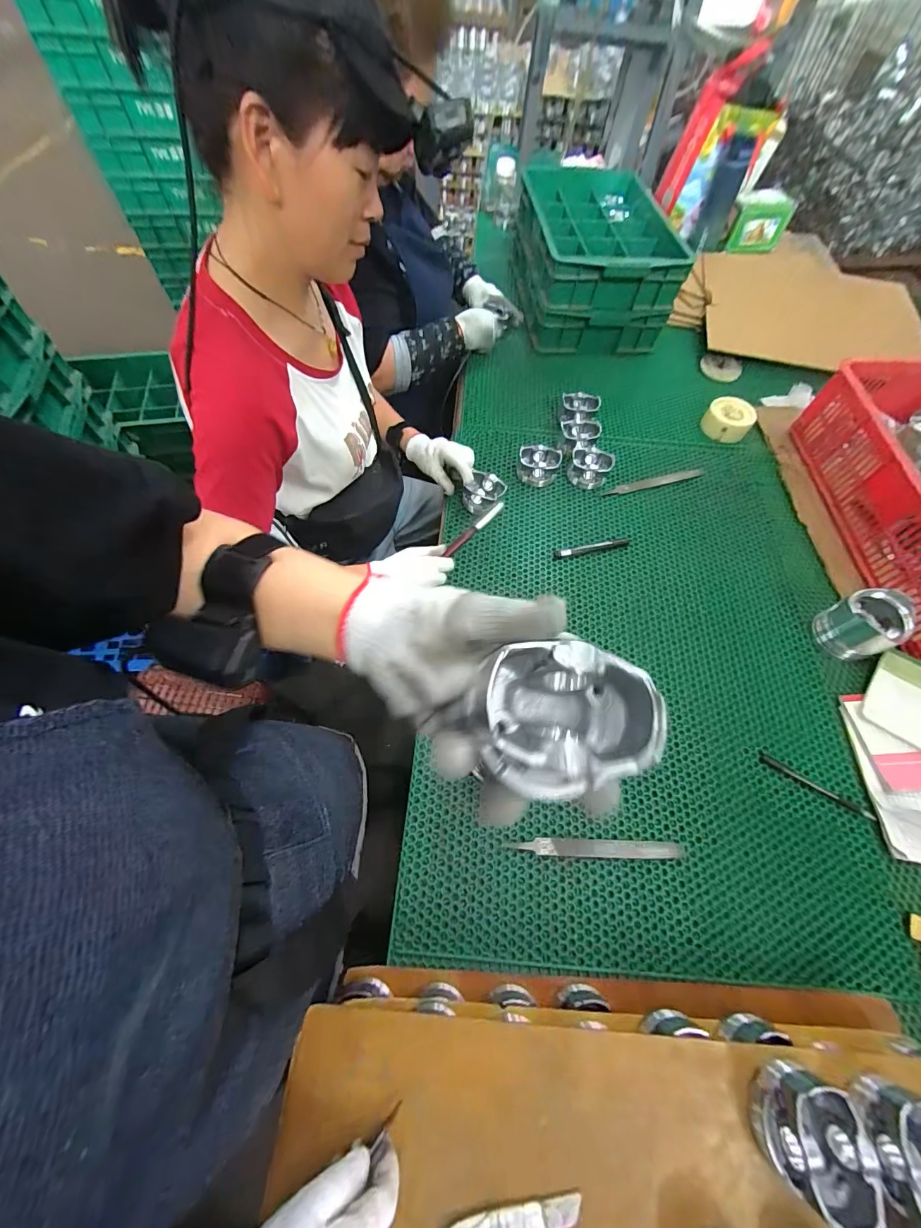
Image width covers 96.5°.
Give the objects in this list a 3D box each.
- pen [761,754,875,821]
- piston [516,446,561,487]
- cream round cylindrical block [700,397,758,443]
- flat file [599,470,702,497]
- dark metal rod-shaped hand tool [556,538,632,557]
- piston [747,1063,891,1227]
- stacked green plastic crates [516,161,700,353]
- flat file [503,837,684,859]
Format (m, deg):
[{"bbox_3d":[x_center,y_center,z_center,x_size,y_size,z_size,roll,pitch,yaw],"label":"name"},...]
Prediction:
[{"bbox_3d":[0.512,0.248,0.591,0.148,0.007,0.012,31,66,12],"label":"pen"},{"bbox_3d":[0.157,-0.297,0.831,0.080,0.045,0.072,8,63,1],"label":"piston"},{"bbox_3d":[0.597,-0.434,0.915,0.100,0.048,0.091,1,63,-2],"label":"cream round cylindrical block"},{"bbox_3d":[0.394,-0.270,0.850,0.225,0.004,0.019,-14,73,-6],"label":"flat file"},{"bbox_3d":[0.249,-0.125,0.769,0.145,0.009,0.018,-9,64,-7],"label":"dark metal rod-shaped hand tool"},{"bbox_3d":[0.295,0.435,0.340,0.074,0.053,0.075,1,63,-2],"label":"piston"},{"bbox_3d":[0.329,-0.928,1.072,0.341,0.191,0.509,-1,63,-3],"label":"stacked green plastic crates"},{"bbox_3d":[0.179,0.311,0.544,0.229,0.009,0.021,2,63,-2],"label":"flat file"}]

